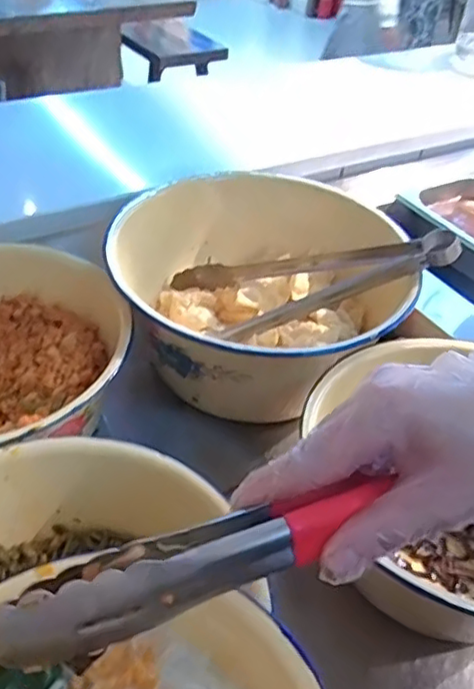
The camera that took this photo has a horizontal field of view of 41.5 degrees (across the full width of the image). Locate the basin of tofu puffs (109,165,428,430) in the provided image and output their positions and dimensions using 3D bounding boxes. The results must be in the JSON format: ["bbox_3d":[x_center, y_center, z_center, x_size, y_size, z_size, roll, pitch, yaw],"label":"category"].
[{"bbox_3d":[0.027,-0.054,0.617,0.264,0.144,0.284,2,42,-2],"label":"basin of tofu puffs"}]

